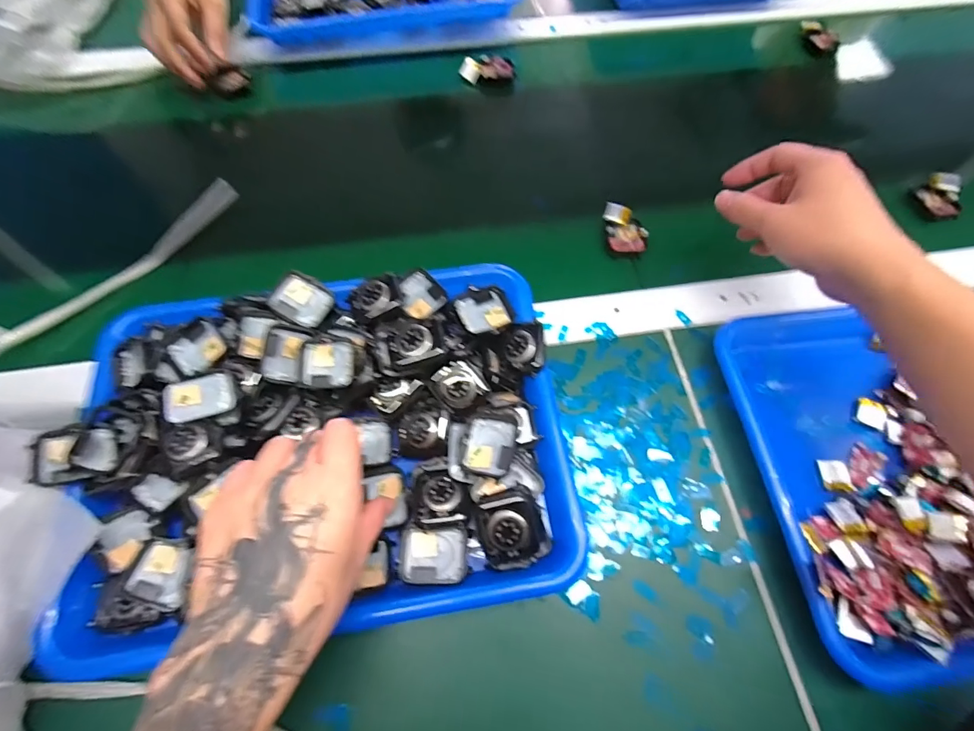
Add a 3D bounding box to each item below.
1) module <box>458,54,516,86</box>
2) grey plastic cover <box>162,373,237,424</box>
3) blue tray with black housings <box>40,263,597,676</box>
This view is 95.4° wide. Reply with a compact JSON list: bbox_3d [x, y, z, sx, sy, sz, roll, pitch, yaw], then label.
[{"bbox_3d":[0.001,-0.353,0.527,0.064,0.015,0.029,-2,65,-2],"label":"module"},{"bbox_3d":[-0.196,0.022,0.305,0.042,0.017,0.032,-17,67,-9],"label":"grey plastic cover"},{"bbox_3d":[-0.114,0.054,0.321,0.330,0.062,0.243,-8,65,-5],"label":"blue tray with black housings"}]

